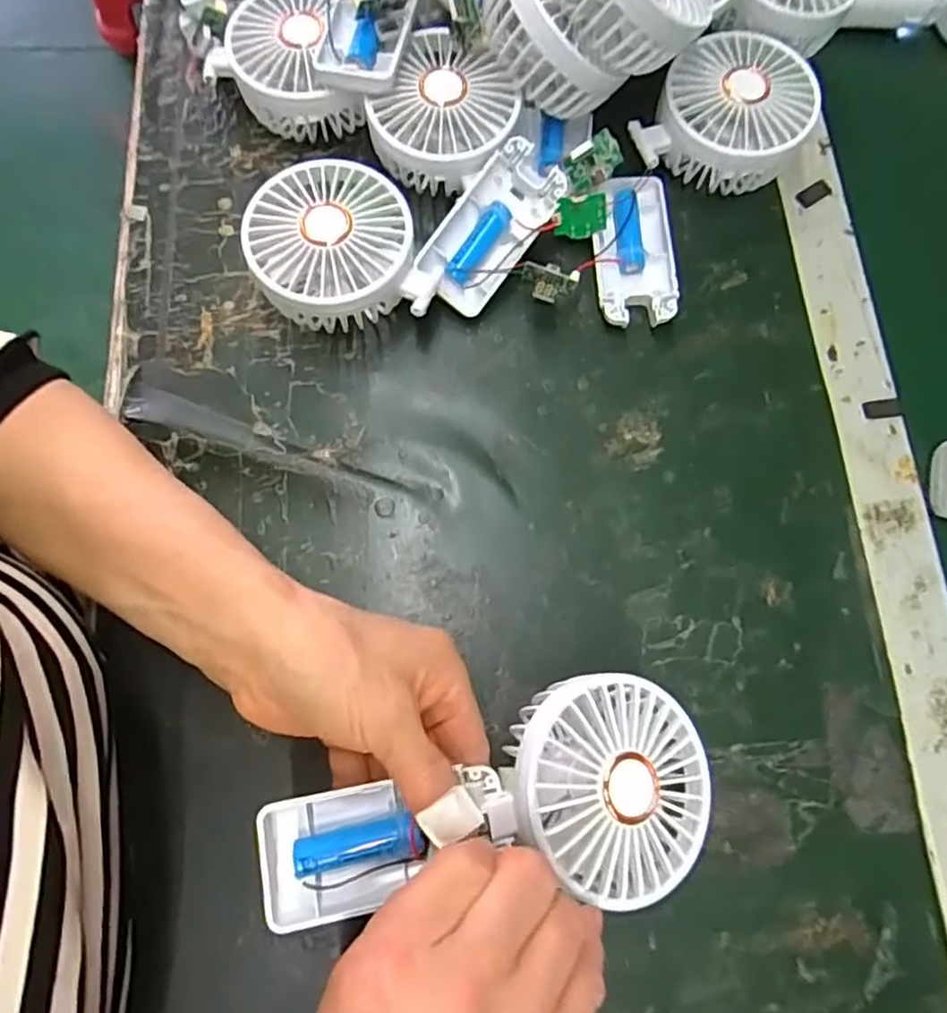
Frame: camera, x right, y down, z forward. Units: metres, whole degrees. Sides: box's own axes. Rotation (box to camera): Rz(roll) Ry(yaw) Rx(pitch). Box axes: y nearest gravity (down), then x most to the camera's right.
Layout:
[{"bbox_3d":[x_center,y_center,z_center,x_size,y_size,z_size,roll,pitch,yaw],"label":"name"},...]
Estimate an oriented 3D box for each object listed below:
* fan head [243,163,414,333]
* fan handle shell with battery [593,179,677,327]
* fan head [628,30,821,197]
[{"bbox_3d":[-0.078,-0.139,0.357,0.084,0.044,0.084,0,74,-2],"label":"fan head"},{"bbox_3d":[0.093,-0.147,0.377,0.046,0.020,0.092,1,74,-2],"label":"fan handle shell with battery"},{"bbox_3d":[0.148,-0.224,0.382,0.085,0.046,0.096,38,77,8],"label":"fan head"}]

